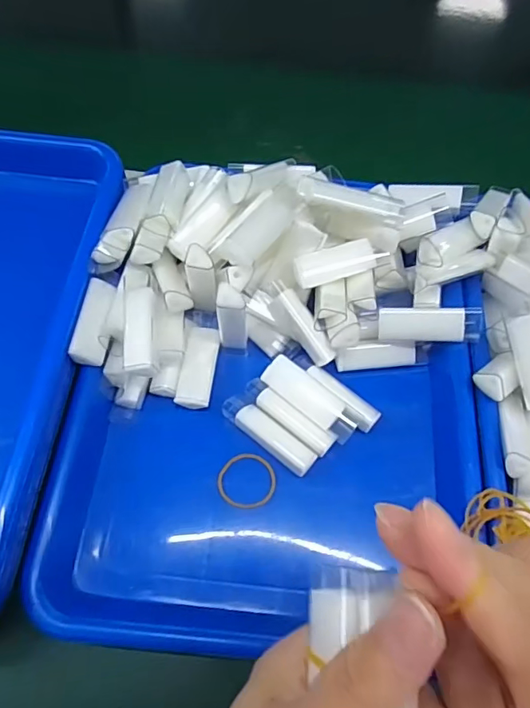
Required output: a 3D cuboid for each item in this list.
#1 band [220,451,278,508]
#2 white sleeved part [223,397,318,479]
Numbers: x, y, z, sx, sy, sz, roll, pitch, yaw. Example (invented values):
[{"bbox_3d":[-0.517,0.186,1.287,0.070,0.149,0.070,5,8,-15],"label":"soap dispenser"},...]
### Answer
[{"bbox_3d":[-0.011,0.080,0.314,0.035,0.006,0.033,1,63,-2],"label":"band"},{"bbox_3d":[0.002,0.051,0.323,0.066,0.011,0.017,35,67,14],"label":"white sleeved part"}]

